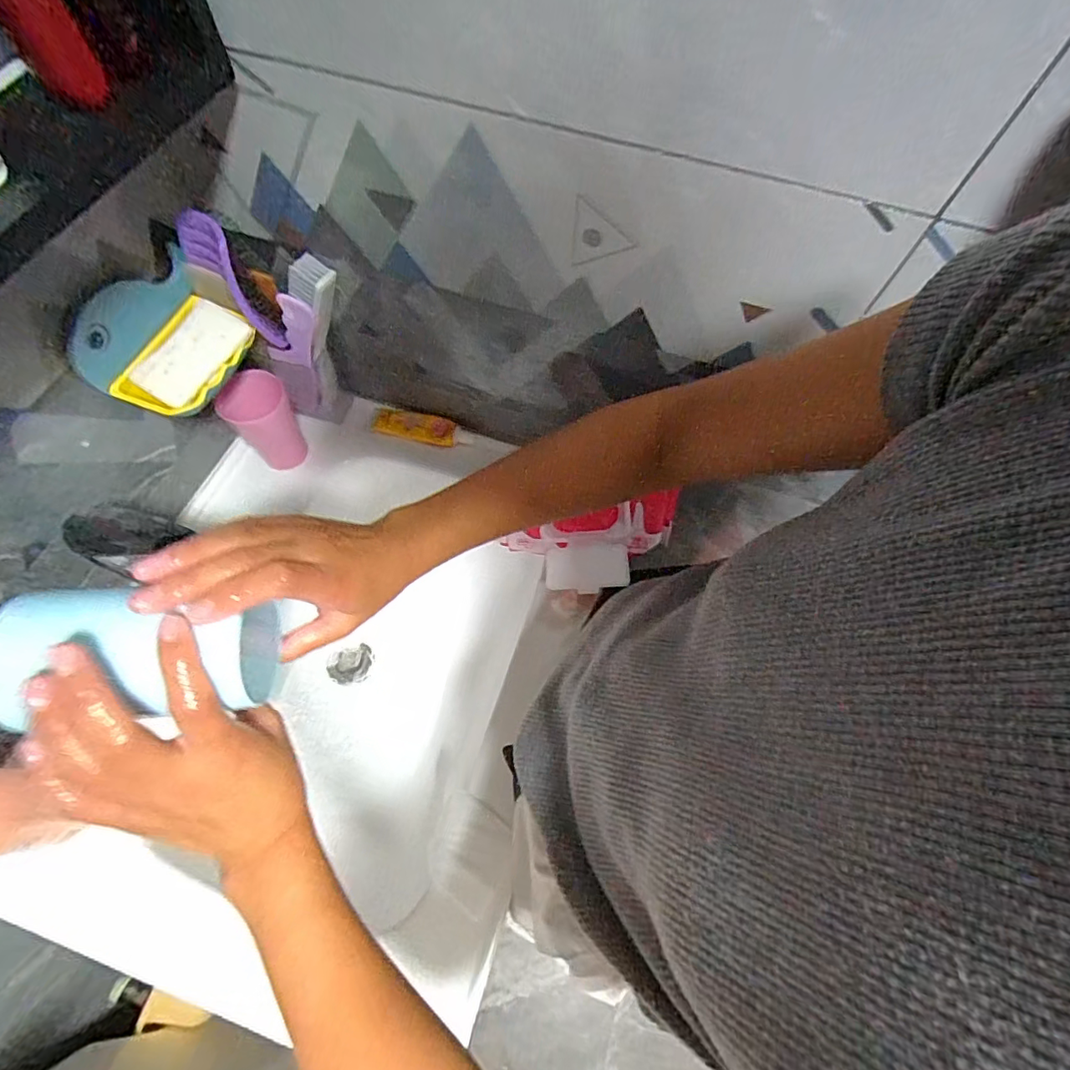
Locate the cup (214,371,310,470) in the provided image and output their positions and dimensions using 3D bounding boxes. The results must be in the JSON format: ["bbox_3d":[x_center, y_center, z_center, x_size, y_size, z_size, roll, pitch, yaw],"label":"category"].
[{"bbox_3d":[-0.305,-0.130,0.590,0.064,0.099,0.062,1,65,-2],"label":"cup"}]

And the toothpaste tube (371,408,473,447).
[{"bbox_3d":[-0.140,-0.136,0.652,0.119,0.025,0.032,8,65,1],"label":"toothpaste tube"}]

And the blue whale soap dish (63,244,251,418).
[{"bbox_3d":[-0.323,-0.180,0.467,0.093,0.065,0.136,16,65,5],"label":"blue whale soap dish"}]

